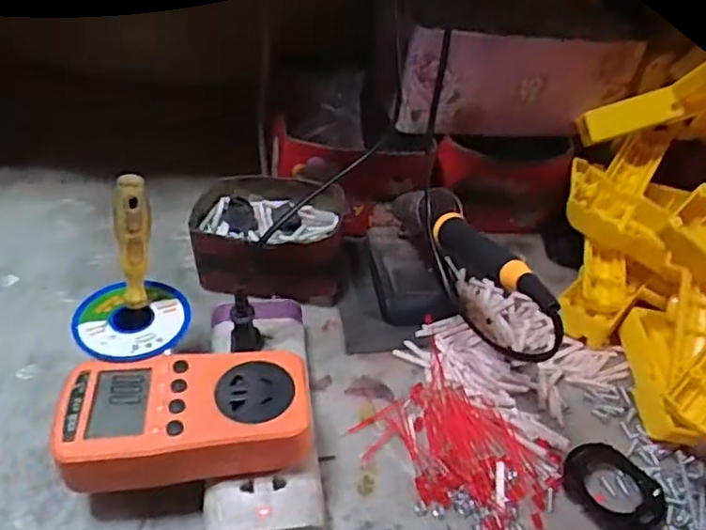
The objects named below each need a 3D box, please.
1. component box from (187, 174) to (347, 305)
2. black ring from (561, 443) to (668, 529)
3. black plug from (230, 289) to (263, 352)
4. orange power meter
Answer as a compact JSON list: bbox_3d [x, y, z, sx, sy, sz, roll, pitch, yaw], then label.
[{"bbox_3d":[-0.065,-0.024,0.503,0.124,0.060,0.096,5,38,-3],"label":"component box"},{"bbox_3d":[0.159,0.135,0.381,0.053,0.009,0.060,-27,50,-35],"label":"black ring"},{"bbox_3d":[-0.067,0.034,0.398,0.019,0.046,0.023,-1,39,-10],"label":"black plug"},{"bbox_3d":[-0.088,0.079,0.338,0.125,0.031,0.066,-3,39,-13],"label":"orange power meter"}]

